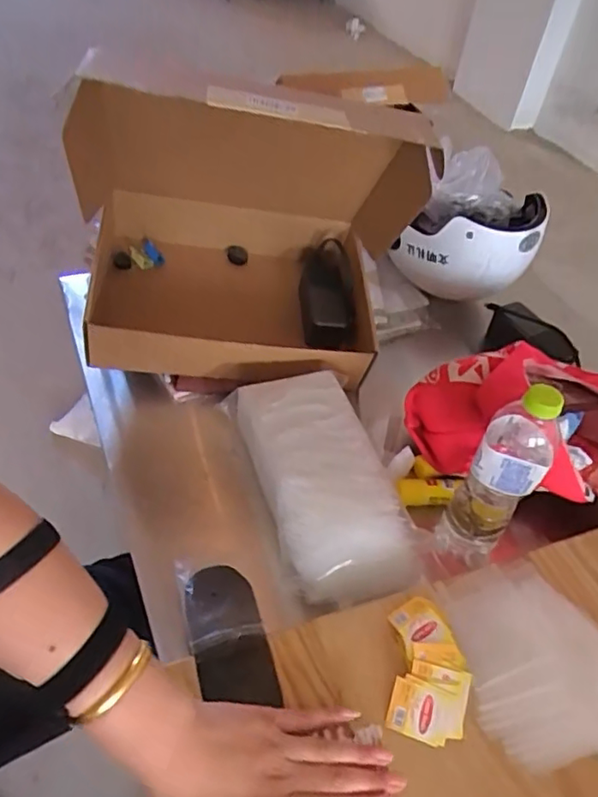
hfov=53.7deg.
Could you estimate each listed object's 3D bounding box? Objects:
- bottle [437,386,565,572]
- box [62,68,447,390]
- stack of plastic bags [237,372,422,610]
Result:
[{"bbox_3d":[0.197,0.081,0.587,0.065,0.232,0.073,27,49,17],"label":"bottle"},{"bbox_3d":[-0.069,-0.217,0.723,0.430,0.317,0.275,6,46,-2],"label":"box"},{"bbox_3d":[0.025,0.084,0.638,0.132,0.052,0.267,-11,50,-16],"label":"stack of plastic bags"}]

